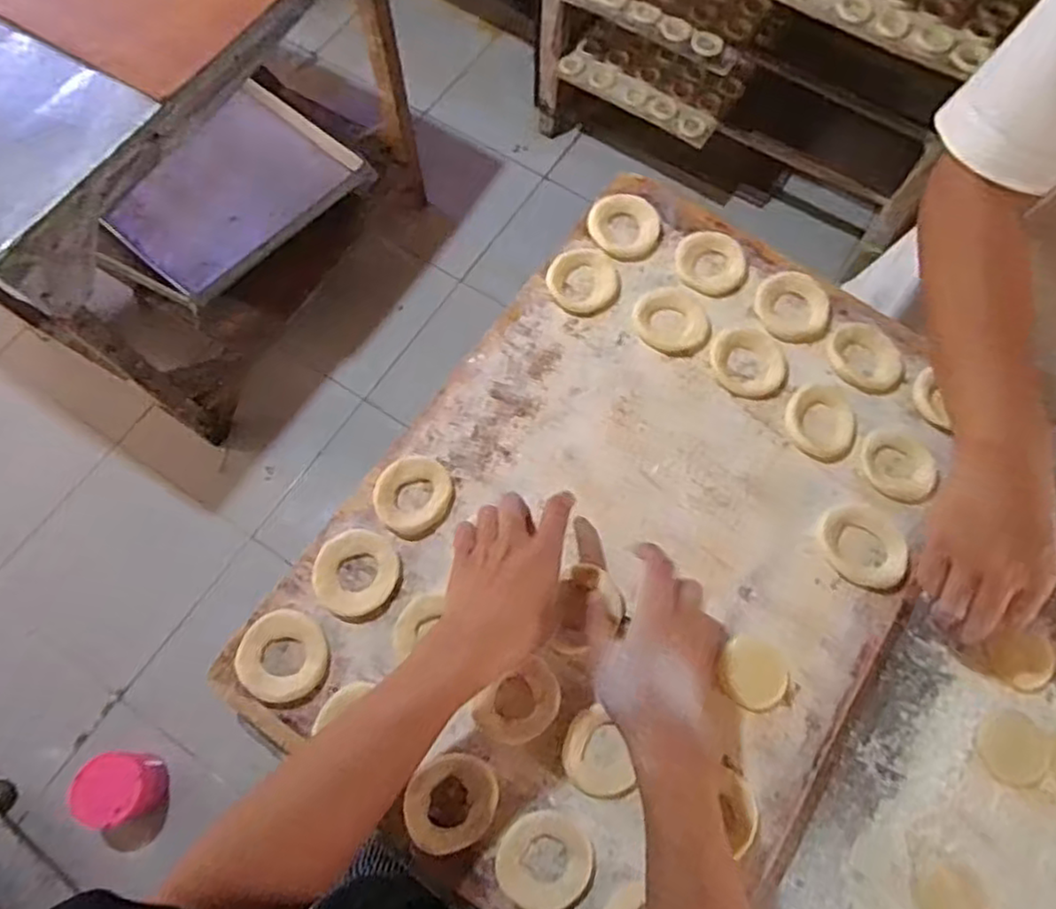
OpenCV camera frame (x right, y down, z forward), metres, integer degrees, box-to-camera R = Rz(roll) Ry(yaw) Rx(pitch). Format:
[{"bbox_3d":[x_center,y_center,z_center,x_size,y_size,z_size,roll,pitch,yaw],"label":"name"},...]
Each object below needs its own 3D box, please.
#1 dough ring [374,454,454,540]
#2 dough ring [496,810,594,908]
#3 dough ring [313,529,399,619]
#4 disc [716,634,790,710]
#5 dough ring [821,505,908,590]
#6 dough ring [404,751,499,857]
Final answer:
[{"bbox_3d":[-0.096,0.034,0.580,0.065,0.012,0.066,0,70,-1],"label":"dough ring"},{"bbox_3d":[0.012,0.295,0.499,0.066,0.014,0.063,0,70,-1],"label":"dough ring"},{"bbox_3d":[-0.140,0.095,0.553,0.066,0.009,0.065,0,70,-1],"label":"dough ring"},{"bbox_3d":[0.179,0.173,0.541,0.052,0.013,0.052,0,70,-1],"label":"disc"},{"bbox_3d":[0.284,0.077,0.579,0.070,0.006,0.066,0,70,-1],"label":"dough ring"},{"bbox_3d":[-0.056,0.258,0.506,0.057,0.005,0.068,36,73,11],"label":"dough ring"}]

